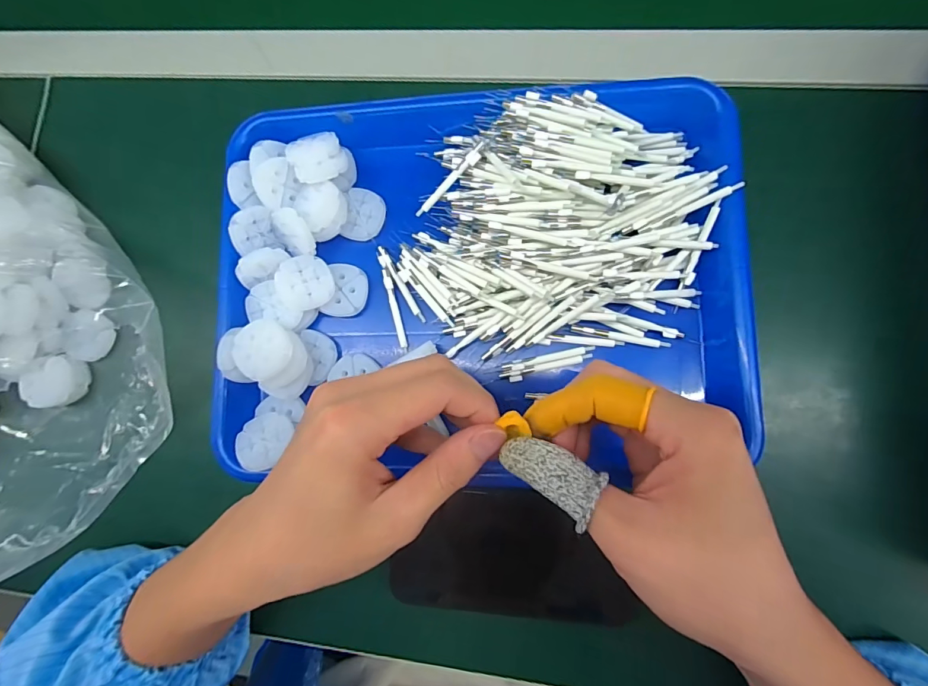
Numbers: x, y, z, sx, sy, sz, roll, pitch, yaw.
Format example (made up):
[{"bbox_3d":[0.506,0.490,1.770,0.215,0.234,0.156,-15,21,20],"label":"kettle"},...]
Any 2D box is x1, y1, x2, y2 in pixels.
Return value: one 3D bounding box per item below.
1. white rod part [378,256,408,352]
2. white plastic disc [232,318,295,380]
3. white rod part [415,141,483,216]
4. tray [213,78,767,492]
[{"bbox_3d":[-0.047,-0.027,0.281,0.006,0.005,0.064,-15,82,4],"label":"white rod part"},{"bbox_3d":[-0.123,0.004,0.261,0.035,0.005,0.036,-1,78,4],"label":"white plastic disc"},{"bbox_3d":[-0.008,-0.100,0.265,0.057,0.005,0.006,-44,81,13],"label":"white rod part"},{"bbox_3d":[0.005,-0.039,0.270,0.325,0.039,0.244,-3,83,6],"label":"tray"}]

